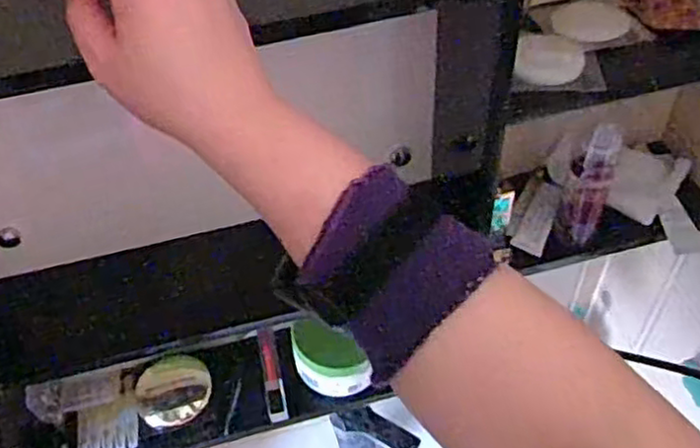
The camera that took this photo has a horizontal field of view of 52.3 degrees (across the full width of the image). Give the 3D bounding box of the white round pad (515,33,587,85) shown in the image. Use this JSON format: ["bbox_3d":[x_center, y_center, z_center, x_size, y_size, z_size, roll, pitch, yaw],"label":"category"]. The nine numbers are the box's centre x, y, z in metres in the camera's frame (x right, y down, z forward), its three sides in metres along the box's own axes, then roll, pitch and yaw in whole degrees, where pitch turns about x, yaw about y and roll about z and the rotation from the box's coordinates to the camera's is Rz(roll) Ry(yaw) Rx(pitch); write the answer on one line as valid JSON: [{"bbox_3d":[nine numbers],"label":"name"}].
[{"bbox_3d":[0.139,-0.115,0.496,0.046,0.009,0.045,-2,49,2],"label":"white round pad"}]

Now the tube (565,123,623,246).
[{"bbox_3d":[0.199,-0.032,0.584,0.020,0.115,0.027,-29,53,-19],"label":"tube"}]

